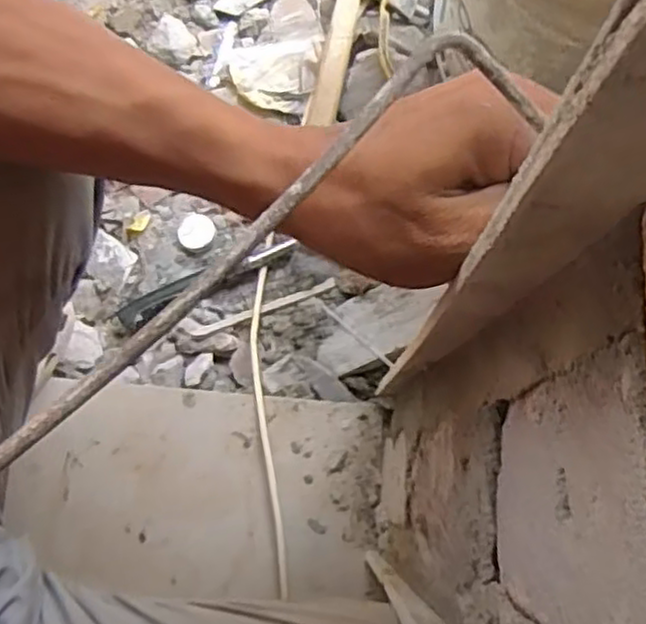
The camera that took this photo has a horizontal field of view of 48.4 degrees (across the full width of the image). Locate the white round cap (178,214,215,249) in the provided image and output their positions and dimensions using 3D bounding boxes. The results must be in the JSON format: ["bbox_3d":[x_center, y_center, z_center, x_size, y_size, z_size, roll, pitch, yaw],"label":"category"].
[{"bbox_3d":[-0.136,-0.086,0.775,0.039,0.012,0.037,0,78,0],"label":"white round cap"}]

